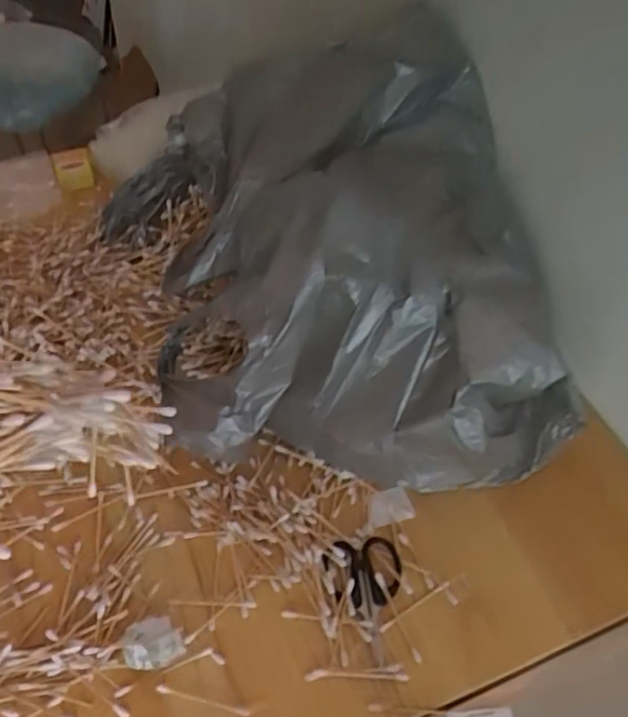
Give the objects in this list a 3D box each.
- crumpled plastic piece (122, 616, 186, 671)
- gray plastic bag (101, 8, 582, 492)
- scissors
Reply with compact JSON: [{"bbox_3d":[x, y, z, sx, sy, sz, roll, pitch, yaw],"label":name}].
[{"bbox_3d":[-0.121,0.213,0.501,0.043,0.010,0.036,-8,55,-9],"label":"crumpled plastic piece"},{"bbox_3d":[0.010,-0.095,0.617,0.363,0.214,0.418,-10,55,-10],"label":"gray plastic bag"},{"bbox_3d":[0.044,0.190,0.530,0.061,0.009,0.096,-6,54,-8],"label":"scissors"}]

